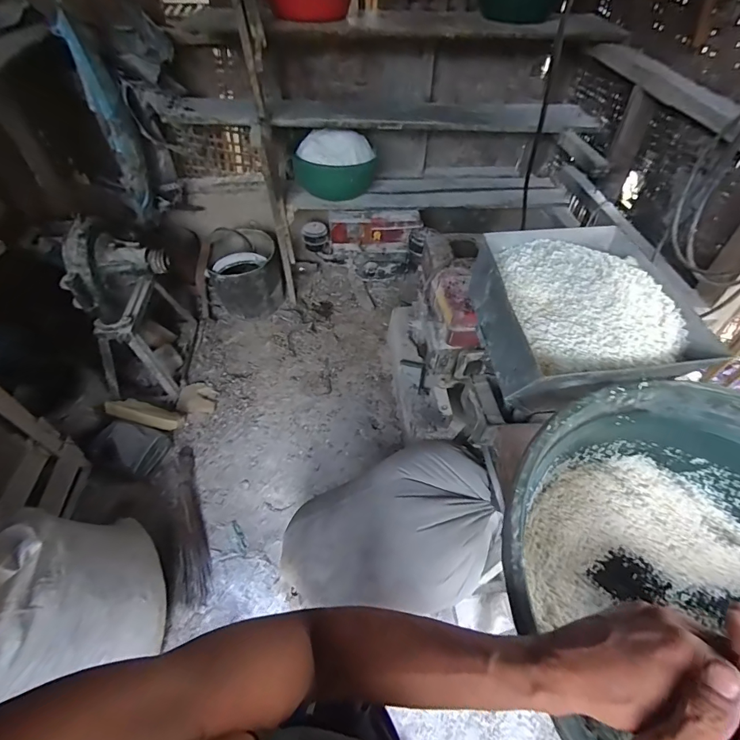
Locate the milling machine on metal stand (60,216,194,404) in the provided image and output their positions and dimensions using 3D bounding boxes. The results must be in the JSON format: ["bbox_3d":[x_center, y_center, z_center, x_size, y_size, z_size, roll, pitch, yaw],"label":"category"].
[{"bbox_3d":[-0.969,-0.257,1.666,0.265,0.727,0.540,18,53,15],"label":"milling machine on metal stand"}]

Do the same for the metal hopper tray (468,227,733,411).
[{"bbox_3d":[0.285,-0.089,0.542,0.248,0.091,0.286,-5,51,-3],"label":"metal hopper tray"}]

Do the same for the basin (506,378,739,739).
[{"bbox_3d":[0.350,0.241,0.408,0.401,0.194,0.415,0,51,0],"label":"basin"}]

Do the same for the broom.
[{"bbox_3d":[-0.688,0.552,1.476,0.126,0.092,0.608,-14,52,-10],"label":"broom"}]

